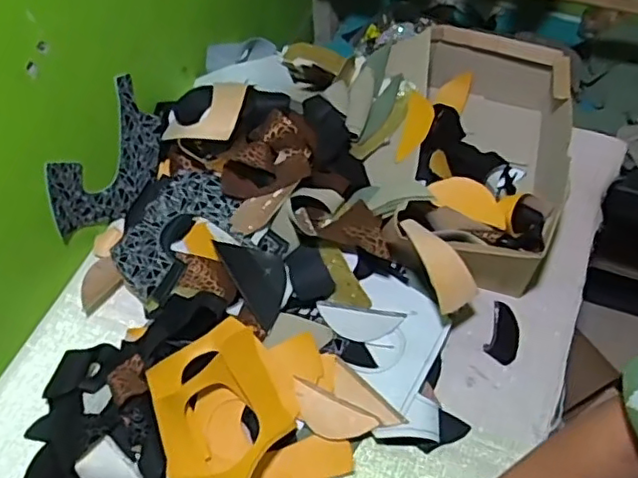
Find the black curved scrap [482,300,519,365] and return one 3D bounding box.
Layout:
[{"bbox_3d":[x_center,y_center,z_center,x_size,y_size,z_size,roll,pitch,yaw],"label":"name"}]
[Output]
[{"bbox_3d":[0.219,0.112,0.723,0.037,0.016,0.072,18,58,14],"label":"black curved scrap"}]

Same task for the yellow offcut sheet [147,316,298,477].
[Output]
[{"bbox_3d":[-0.104,0.187,0.645,0.148,0.047,0.186,-17,79,-4],"label":"yellow offcut sheet"}]

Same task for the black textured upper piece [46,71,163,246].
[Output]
[{"bbox_3d":[-0.264,-0.089,0.767,0.030,0.134,0.190,20,59,16],"label":"black textured upper piece"}]

